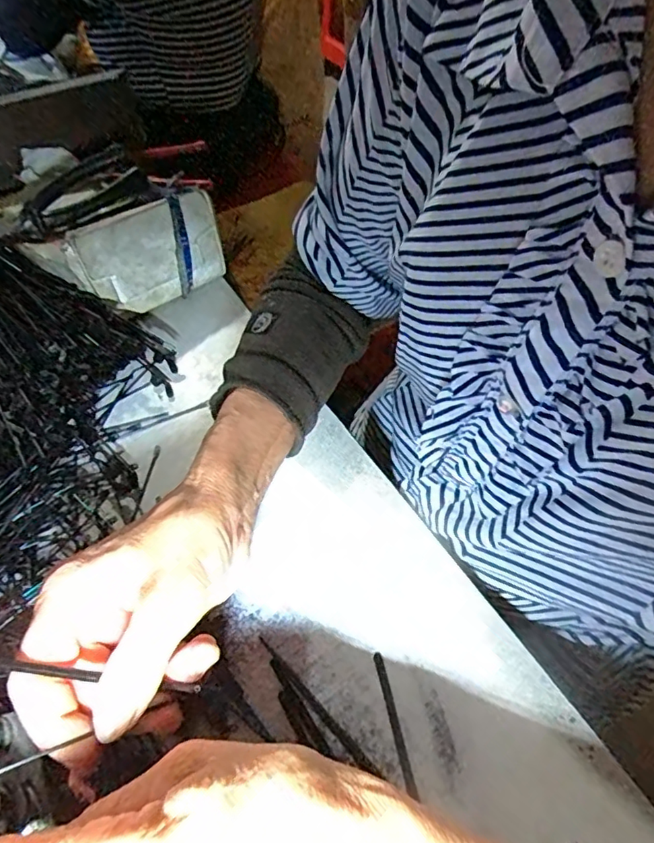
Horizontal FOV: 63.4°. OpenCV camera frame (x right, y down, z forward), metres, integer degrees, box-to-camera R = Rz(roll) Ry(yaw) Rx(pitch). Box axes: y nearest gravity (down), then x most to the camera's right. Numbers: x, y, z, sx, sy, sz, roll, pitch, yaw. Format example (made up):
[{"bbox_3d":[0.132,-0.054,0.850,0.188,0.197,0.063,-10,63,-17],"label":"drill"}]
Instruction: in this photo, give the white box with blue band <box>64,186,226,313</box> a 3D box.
[{"bbox_3d":[-0.140,-0.135,0.437,0.024,0.079,0.121,34,60,27],"label":"white box with blue band"}]

